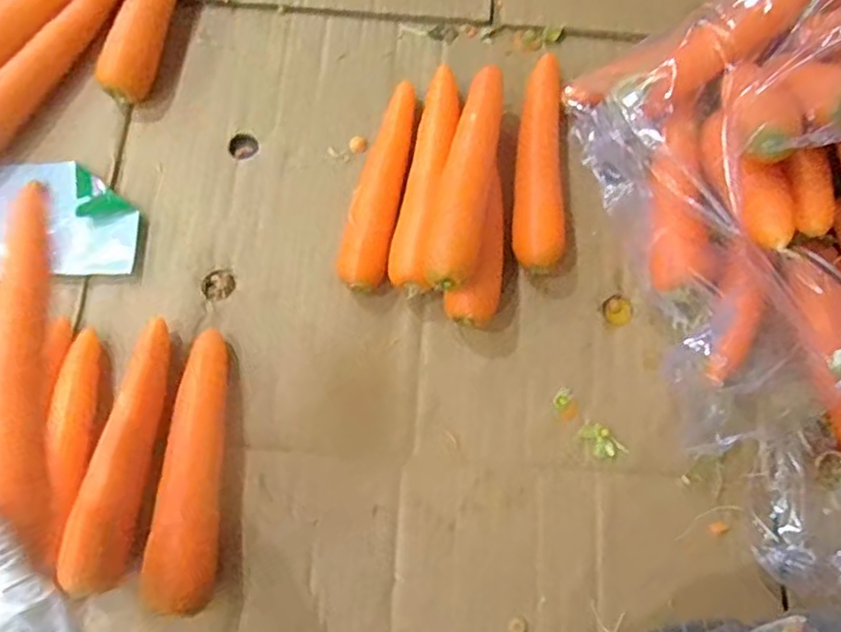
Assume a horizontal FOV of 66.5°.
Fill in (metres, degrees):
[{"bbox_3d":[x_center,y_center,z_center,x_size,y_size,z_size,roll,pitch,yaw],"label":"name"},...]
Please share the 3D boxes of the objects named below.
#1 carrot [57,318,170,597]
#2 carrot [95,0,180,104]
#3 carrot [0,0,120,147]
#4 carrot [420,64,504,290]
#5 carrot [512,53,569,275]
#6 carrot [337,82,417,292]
[{"bbox_3d":[-0.198,0.088,0.426,0.032,0.038,0.173,3,73,0],"label":"carrot"},{"bbox_3d":[-0.214,-0.264,0.532,0.030,0.045,0.189,16,73,4],"label":"carrot"},{"bbox_3d":[-0.310,-0.197,0.519,0.029,0.029,0.209,30,74,8],"label":"carrot"},{"bbox_3d":[0.036,-0.102,0.452,0.039,0.032,0.180,12,73,3],"label":"carrot"},{"bbox_3d":[0.094,-0.120,0.492,0.039,0.029,0.183,6,73,1],"label":"carrot"},{"bbox_3d":[-0.030,-0.104,0.491,0.035,0.032,0.180,9,73,2],"label":"carrot"}]

